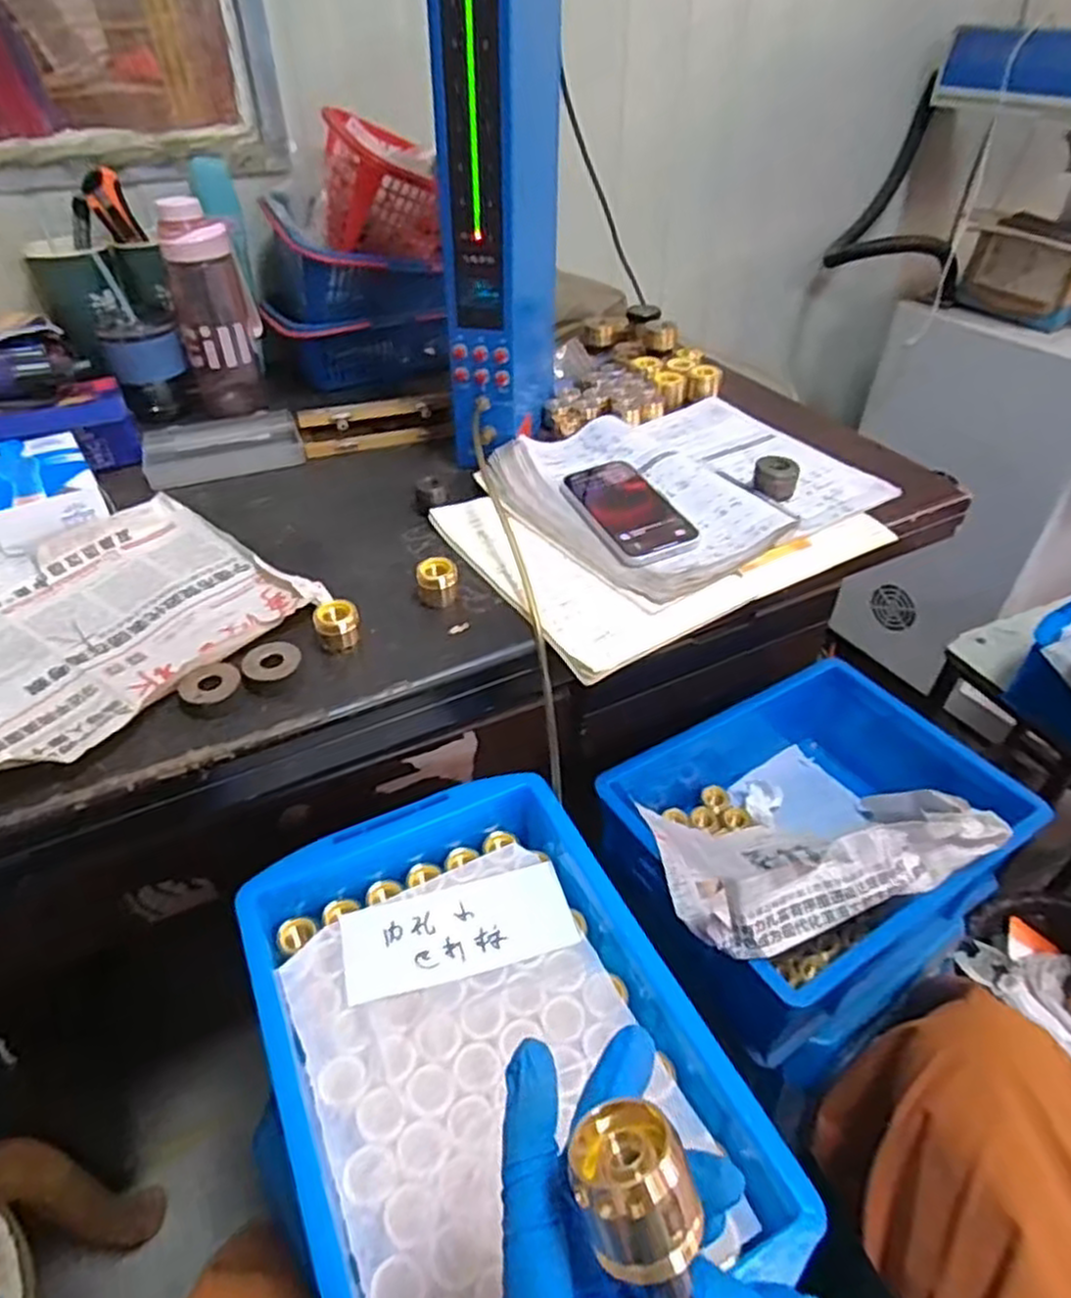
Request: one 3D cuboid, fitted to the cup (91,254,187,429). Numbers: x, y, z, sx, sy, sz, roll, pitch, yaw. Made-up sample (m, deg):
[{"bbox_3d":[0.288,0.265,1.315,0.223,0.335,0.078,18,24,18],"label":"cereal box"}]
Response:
[{"bbox_3d":[-0.443,-0.335,0.836,0.077,0.146,0.069,-23,46,-23],"label":"cup"}]

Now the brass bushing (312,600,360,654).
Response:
[{"bbox_3d":[-0.146,-0.018,0.550,0.030,0.028,0.024,-27,48,-27],"label":"brass bushing"}]

